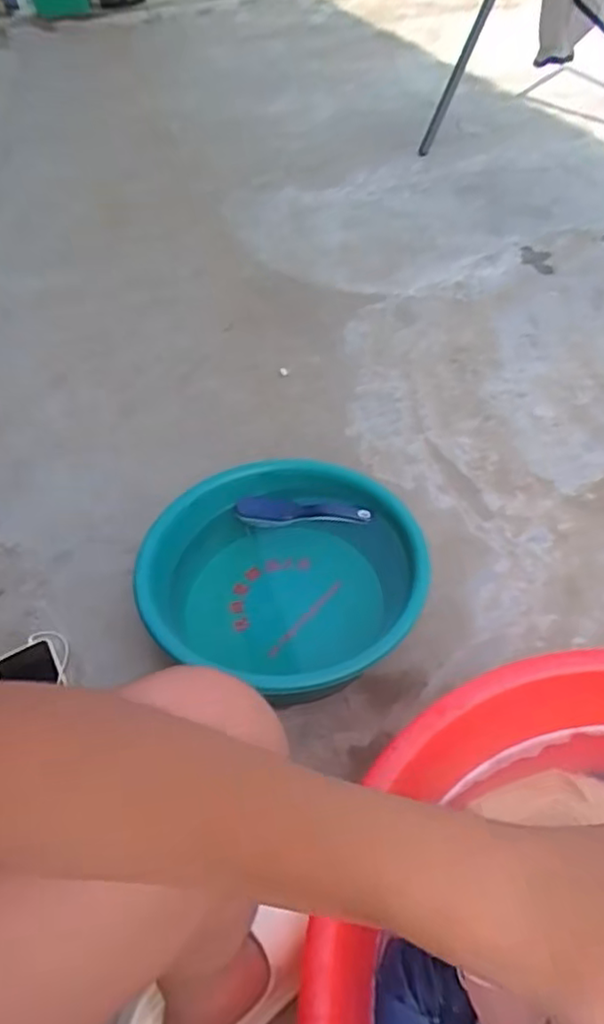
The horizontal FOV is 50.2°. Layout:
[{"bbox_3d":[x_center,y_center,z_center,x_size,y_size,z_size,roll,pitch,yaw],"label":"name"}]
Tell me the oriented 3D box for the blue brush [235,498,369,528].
[{"bbox_3d":[0.001,-0.001,0.889,0.186,0.034,0.039,1,49,12],"label":"blue brush"}]

